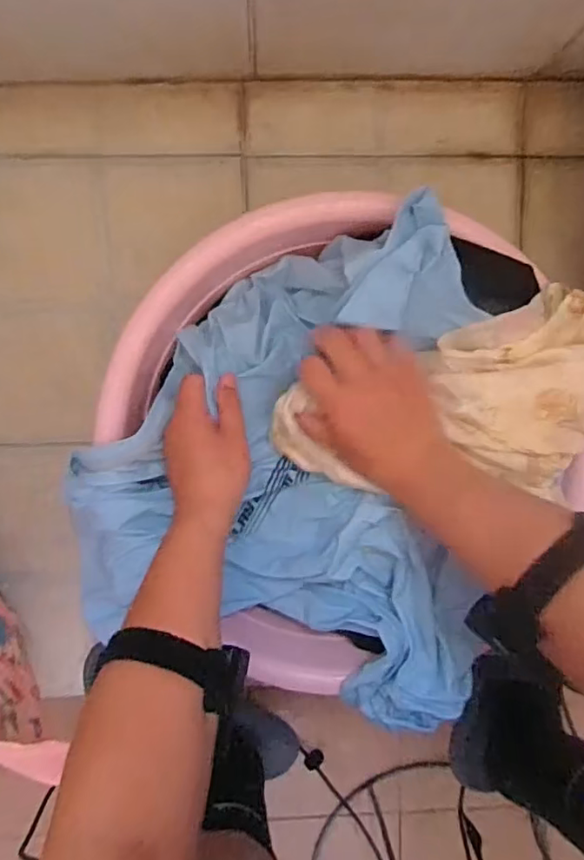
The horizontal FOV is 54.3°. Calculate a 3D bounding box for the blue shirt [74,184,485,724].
[{"bbox_3d":[-0.019,0.045,0.474,0.315,0.085,0.395,-4,97,-3],"label":"blue shirt"}]

